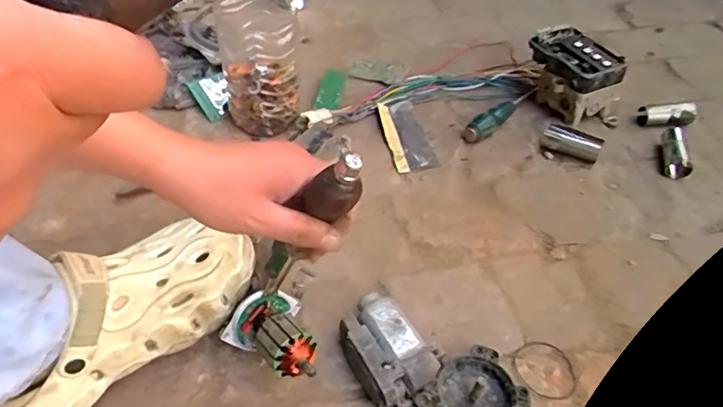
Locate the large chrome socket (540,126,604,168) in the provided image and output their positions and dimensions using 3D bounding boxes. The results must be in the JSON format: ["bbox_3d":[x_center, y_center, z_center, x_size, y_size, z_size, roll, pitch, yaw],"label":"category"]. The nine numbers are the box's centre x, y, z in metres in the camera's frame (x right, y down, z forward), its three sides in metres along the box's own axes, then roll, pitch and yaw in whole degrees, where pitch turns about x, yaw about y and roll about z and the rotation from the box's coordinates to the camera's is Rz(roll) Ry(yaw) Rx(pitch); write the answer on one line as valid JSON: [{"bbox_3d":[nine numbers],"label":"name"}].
[{"bbox_3d":[0.274,-0.076,0.690,0.074,0.036,0.034,29,53,26],"label":"large chrome socket"}]

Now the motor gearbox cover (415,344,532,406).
[{"bbox_3d":[0.093,0.168,0.452,0.085,0.034,0.068,-21,51,-20],"label":"motor gearbox cover"}]

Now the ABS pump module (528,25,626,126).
[{"bbox_3d":[0.294,-0.187,0.750,0.072,0.083,0.128,-24,50,-21],"label":"ABS pump module"}]

